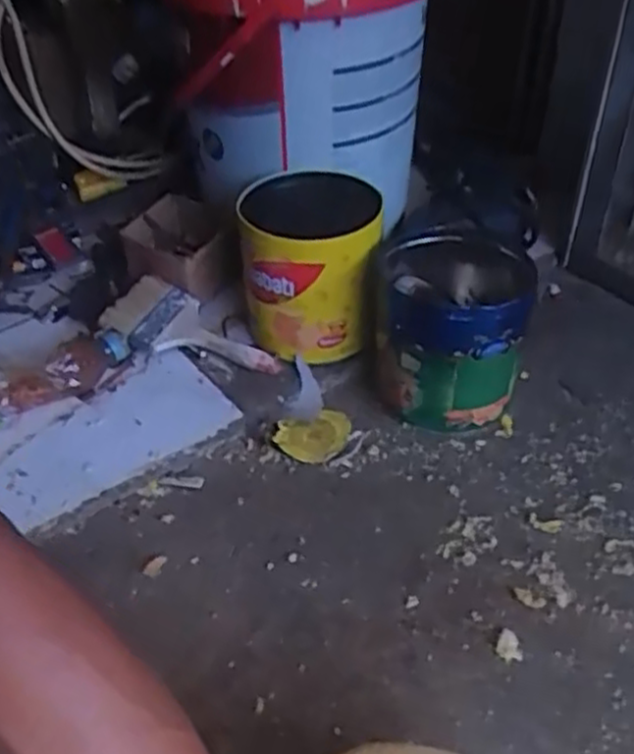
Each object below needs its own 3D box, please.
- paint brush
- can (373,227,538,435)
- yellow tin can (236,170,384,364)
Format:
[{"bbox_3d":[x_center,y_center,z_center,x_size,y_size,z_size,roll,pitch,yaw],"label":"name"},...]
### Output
[{"bbox_3d":[-0.136,-0.045,0.847,0.198,0.024,0.086,23,59,10],"label":"paint brush"},{"bbox_3d":[0.134,-0.050,0.799,0.150,0.152,0.157,10,43,11],"label":"can"},{"bbox_3d":[-0.006,-0.122,0.849,0.142,0.153,0.145,3,42,4],"label":"yellow tin can"}]

